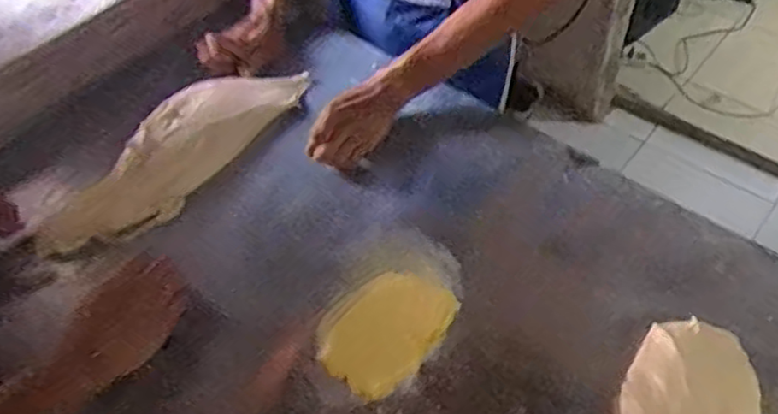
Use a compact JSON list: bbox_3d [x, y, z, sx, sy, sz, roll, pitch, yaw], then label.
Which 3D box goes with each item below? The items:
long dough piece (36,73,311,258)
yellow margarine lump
[{"bbox_3d":[-0.260,-0.077,0.843,0.114,0.051,0.392,30,59,24],"label":"long dough piece"},{"bbox_3d":[-0.003,0.125,0.694,0.105,0.026,0.145,30,59,25],"label":"yellow margarine lump"}]

